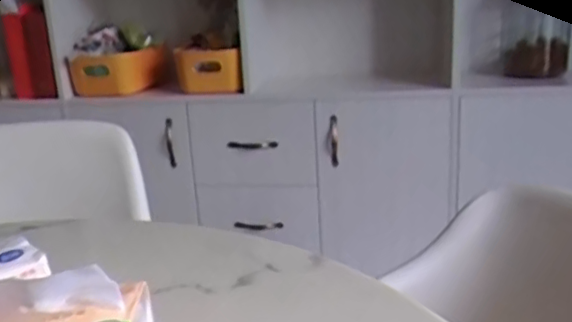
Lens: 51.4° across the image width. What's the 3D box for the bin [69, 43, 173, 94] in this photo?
[{"bbox_3d":[-0.493,-0.298,1.845,0.225,0.118,0.296,-1,17,8],"label":"bin"}]

